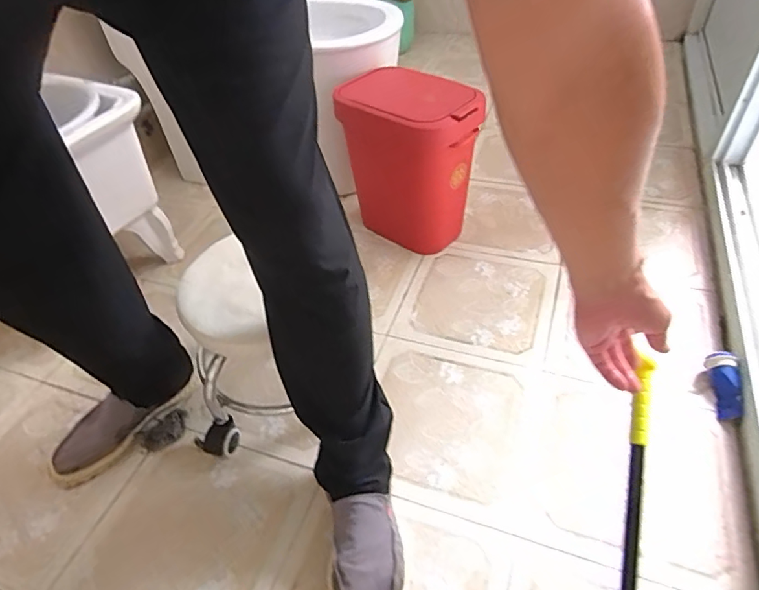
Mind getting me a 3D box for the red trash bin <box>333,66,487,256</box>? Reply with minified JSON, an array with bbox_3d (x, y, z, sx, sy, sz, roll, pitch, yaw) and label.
[{"bbox_3d":[0.068,-0.283,1.069,0.237,0.303,0.160,28,53,29],"label":"red trash bin"}]

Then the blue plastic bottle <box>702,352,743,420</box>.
[{"bbox_3d":[0.575,0.150,0.827,0.032,0.039,0.117,4,63,9],"label":"blue plastic bottle"}]

